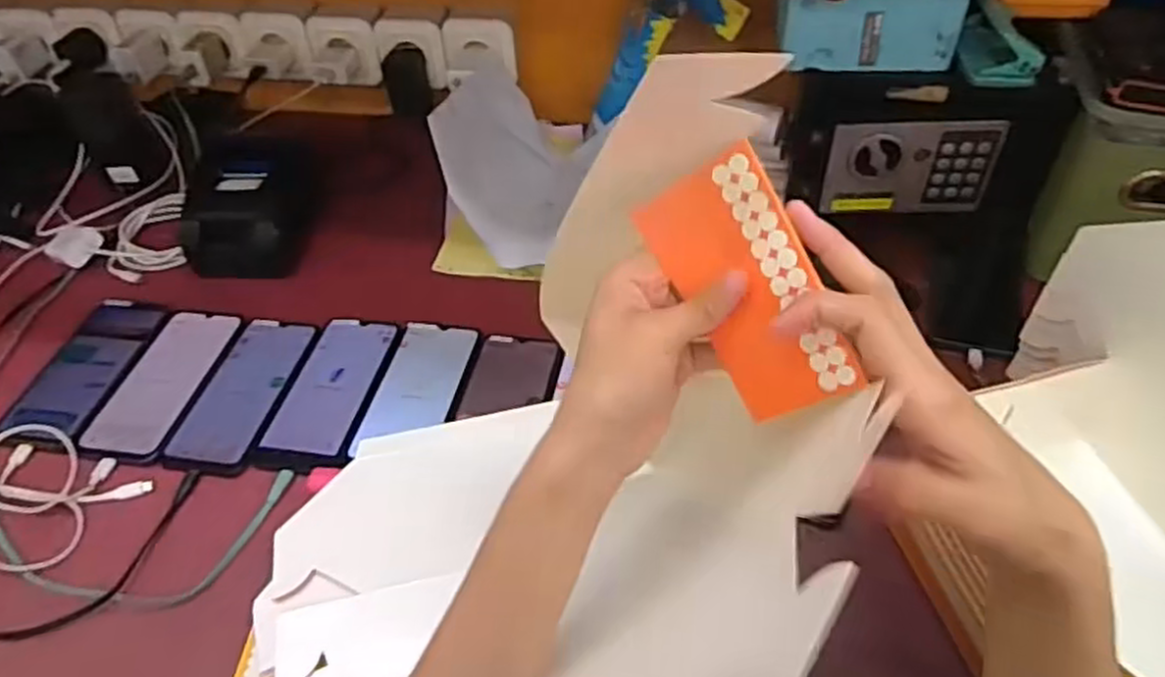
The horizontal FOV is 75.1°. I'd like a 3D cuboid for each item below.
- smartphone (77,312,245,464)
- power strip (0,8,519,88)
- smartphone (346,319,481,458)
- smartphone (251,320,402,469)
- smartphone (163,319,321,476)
[{"bbox_3d":[-0.369,0.037,0.672,0.081,0.011,0.164,4,47,8],"label":"smartphone"},{"bbox_3d":[-0.475,-0.339,0.901,0.804,0.065,0.098,6,47,10],"label":"power strip"},{"bbox_3d":[-0.142,0.041,0.660,0.073,0.008,0.141,5,47,9],"label":"smartphone"},{"bbox_3d":[-0.218,0.045,0.665,0.080,0.011,0.163,5,47,9],"label":"smartphone"},{"bbox_3d":[-0.292,0.043,0.662,0.078,0.004,0.164,4,47,8],"label":"smartphone"}]

